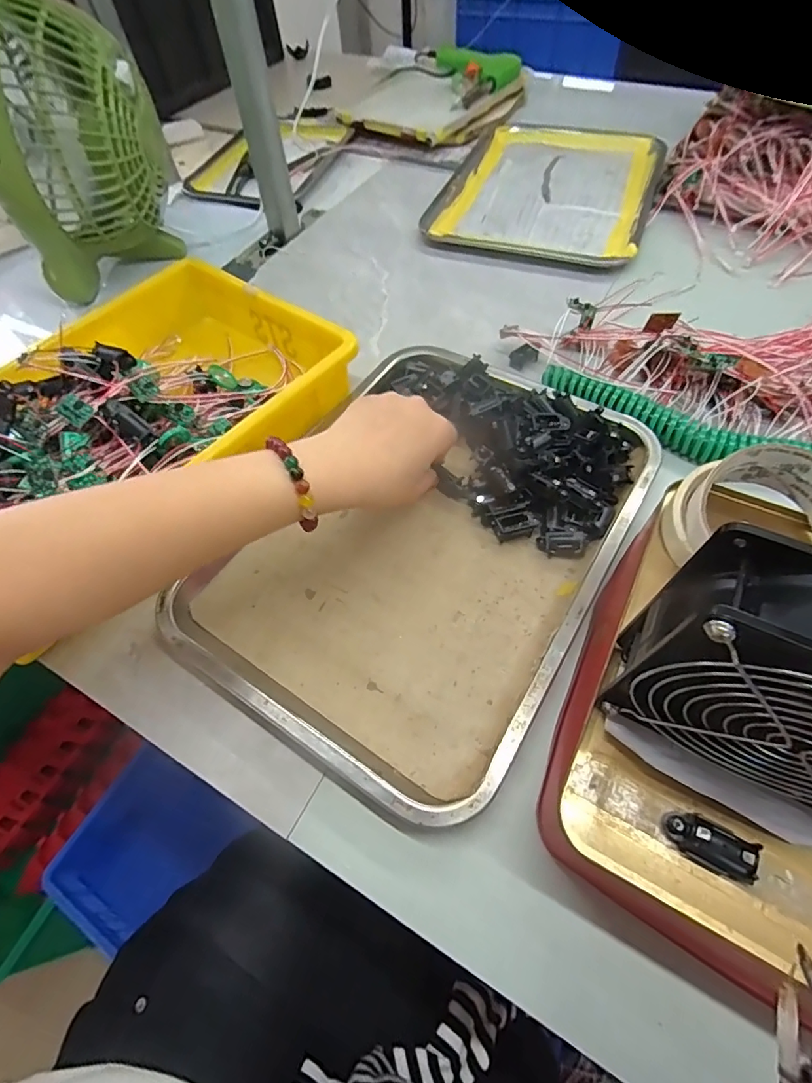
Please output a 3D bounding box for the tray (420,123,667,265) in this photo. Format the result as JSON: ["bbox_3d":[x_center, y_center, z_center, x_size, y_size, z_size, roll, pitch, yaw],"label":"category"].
[{"bbox_3d":[0.194,-0.474,0.649,0.254,0.021,0.339,18,61,14],"label":"tray"}]

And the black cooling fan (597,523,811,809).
[{"bbox_3d":[0.153,0.063,0.190,0.120,0.122,0.052,21,62,17],"label":"black cooling fan"}]

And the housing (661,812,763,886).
[{"bbox_3d":[0.132,0.130,0.212,0.034,0.014,0.018,23,62,18],"label":"housing"}]

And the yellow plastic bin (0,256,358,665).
[{"bbox_3d":[-0.237,-0.106,0.421,0.242,0.072,0.357,32,66,21],"label":"yellow plastic bin"}]

